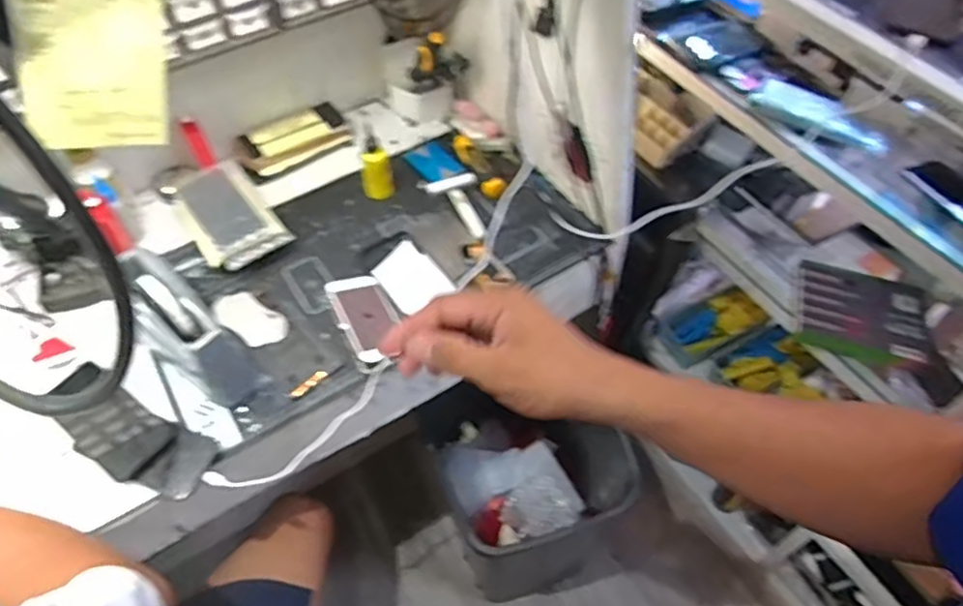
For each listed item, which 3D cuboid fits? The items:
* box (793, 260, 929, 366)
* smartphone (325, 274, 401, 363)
[{"bbox_3d":[0.604,0.019,1.046,0.187,0.033,0.165,16,56,12],"label":"box"},{"bbox_3d":[-0.143,0.017,0.831,0.072,0.013,0.129,-18,59,-27],"label":"smartphone"}]

